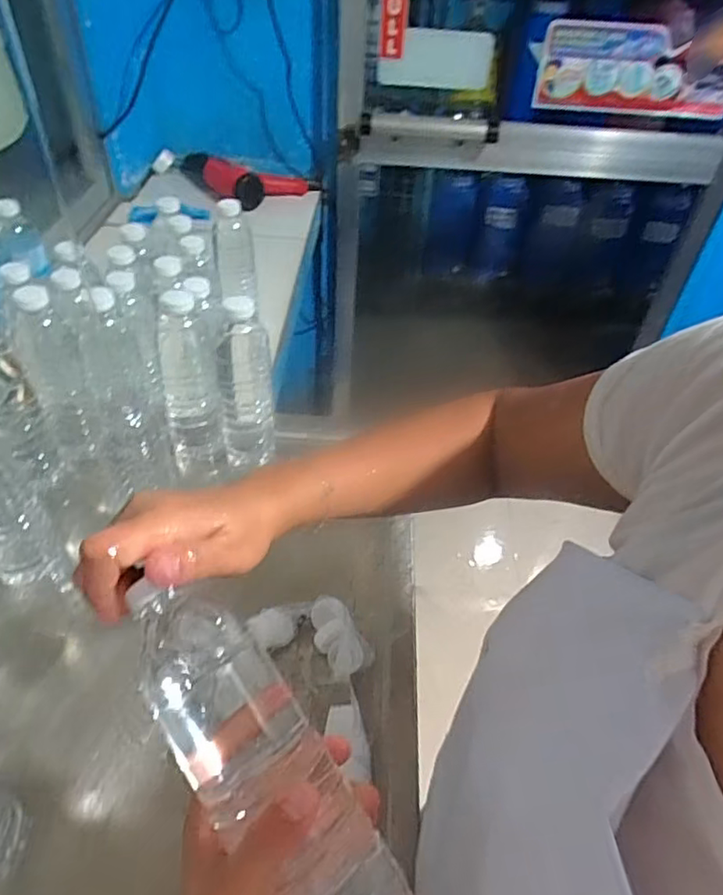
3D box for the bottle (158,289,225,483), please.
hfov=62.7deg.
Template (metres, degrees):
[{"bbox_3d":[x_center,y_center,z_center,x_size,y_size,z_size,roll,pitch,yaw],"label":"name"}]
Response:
[{"bbox_3d":[-0.192,-0.064,0.658,0.060,0.211,0.056,-10,47,-14],"label":"bottle"}]

